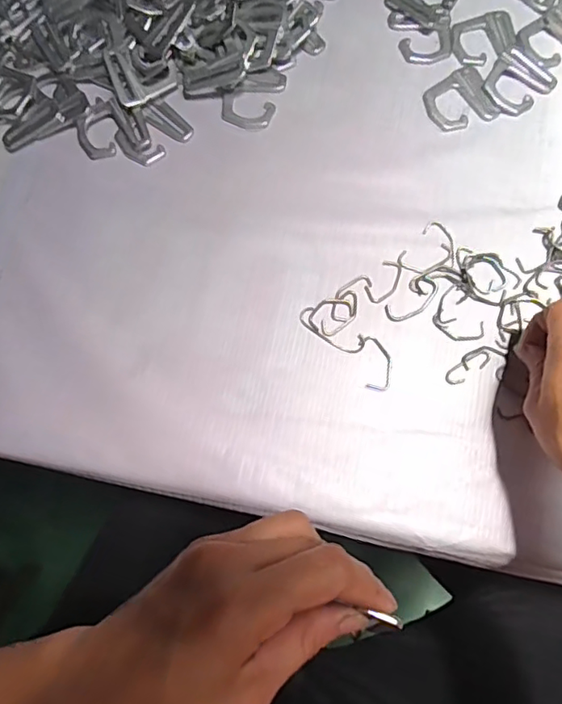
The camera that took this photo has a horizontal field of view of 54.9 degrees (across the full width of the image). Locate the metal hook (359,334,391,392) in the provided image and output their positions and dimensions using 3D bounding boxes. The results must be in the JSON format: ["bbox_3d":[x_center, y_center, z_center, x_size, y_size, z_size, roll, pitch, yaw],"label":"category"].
[{"bbox_3d":[0.065,0.007,0.369,0.019,0.005,0.040,-8,76,-1],"label":"metal hook"}]

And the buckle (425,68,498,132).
[{"bbox_3d":[0.135,-0.193,0.413,0.050,0.004,0.047,-18,76,-4],"label":"buckle"}]

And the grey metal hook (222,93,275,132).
[{"bbox_3d":[-0.026,-0.182,0.412,0.040,0.004,0.026,14,77,4],"label":"grey metal hook"}]

